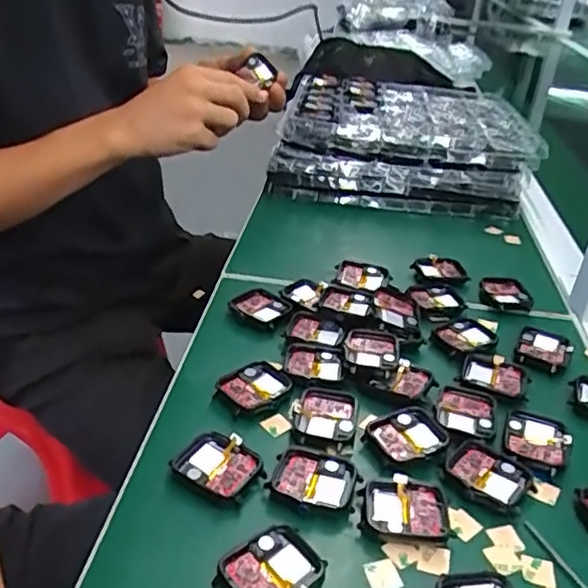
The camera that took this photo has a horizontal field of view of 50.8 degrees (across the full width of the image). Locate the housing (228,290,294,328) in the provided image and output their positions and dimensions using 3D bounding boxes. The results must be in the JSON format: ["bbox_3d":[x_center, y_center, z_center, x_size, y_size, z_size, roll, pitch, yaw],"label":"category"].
[{"bbox_3d":[-0.025,0.012,0.485,0.045,0.007,0.038,25,37,31],"label":"housing"}]

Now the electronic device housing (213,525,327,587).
[{"bbox_3d":[-0.010,0.131,0.291,0.042,0.012,0.039,-21,39,-34],"label":"electronic device housing"}]

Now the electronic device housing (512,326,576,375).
[{"bbox_3d":[0.187,0.040,0.462,0.037,0.006,0.049,18,34,22],"label":"electronic device housing"}]

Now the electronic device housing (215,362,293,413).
[{"bbox_3d":[-0.026,0.061,0.403,0.039,0.011,0.040,28,39,34],"label":"electronic device housing"}]

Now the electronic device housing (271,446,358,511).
[{"bbox_3d":[0.011,0.101,0.339,0.044,0.007,0.037,13,32,16],"label":"electronic device housing"}]

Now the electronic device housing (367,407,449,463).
[{"bbox_3d":[0.068,0.084,0.371,0.041,0.004,0.036,-16,36,-28],"label":"electronic device housing"}]

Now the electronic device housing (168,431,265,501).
[{"bbox_3d":[-0.043,0.095,0.344,0.043,0.011,0.036,21,35,26],"label":"electronic device housing"}]

